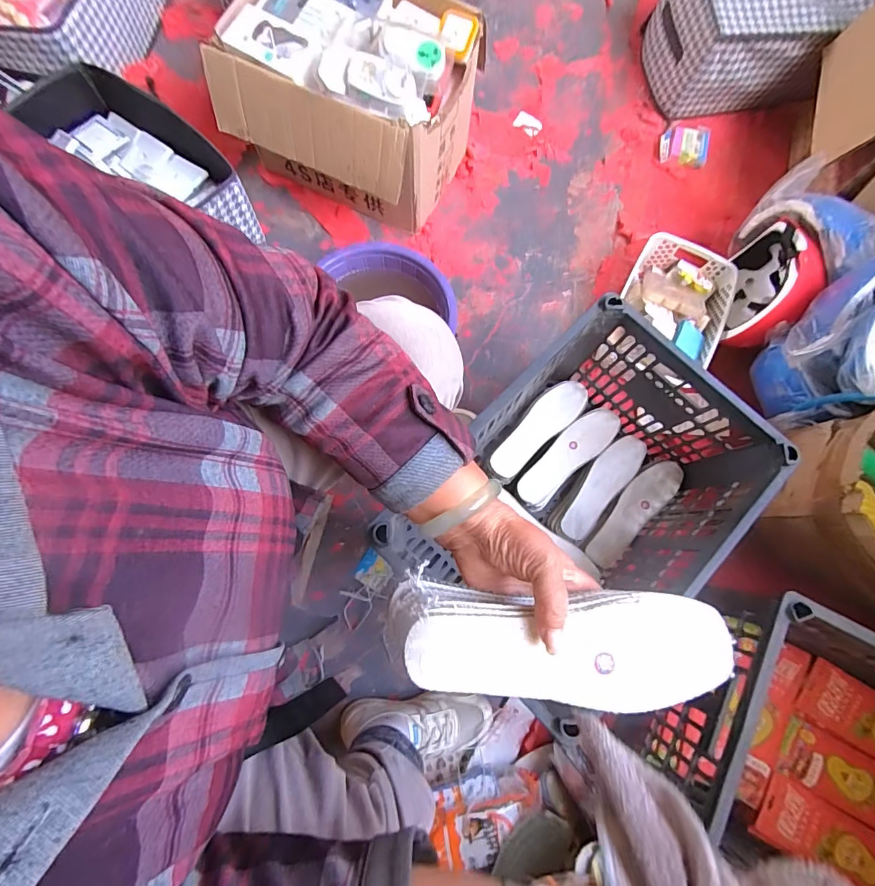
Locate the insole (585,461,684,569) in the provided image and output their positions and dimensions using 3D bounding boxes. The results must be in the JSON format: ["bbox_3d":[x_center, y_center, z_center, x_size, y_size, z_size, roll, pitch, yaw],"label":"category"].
[{"bbox_3d":[0.348,0.122,0.769,0.061,0.026,0.223,43,79,8],"label":"insole"}]

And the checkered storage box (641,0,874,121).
[{"bbox_3d":[0.722,-0.940,0.983,0.426,0.188,0.286,-9,77,-4],"label":"checkered storage box"}]

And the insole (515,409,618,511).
[{"bbox_3d":[0.238,0.024,0.790,0.235,0.010,0.069,-40,81,-10],"label":"insole"}]

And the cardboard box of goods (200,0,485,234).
[{"bbox_3d":[-0.165,-0.648,0.843,0.401,0.297,0.329,25,77,4],"label":"cardboard box of goods"}]

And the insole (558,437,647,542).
[{"bbox_3d":[0.299,0.076,0.785,0.066,0.010,0.222,39,79,7],"label":"insole"}]

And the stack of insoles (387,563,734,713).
[{"bbox_3d":[0.088,0.146,0.316,0.243,0.028,0.078,4,76,0],"label":"stack of insoles"}]

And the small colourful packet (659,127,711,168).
[{"bbox_3d":[0.582,-0.700,1.018,0.121,0.013,0.102,5,76,-1],"label":"small colourful packet"}]

